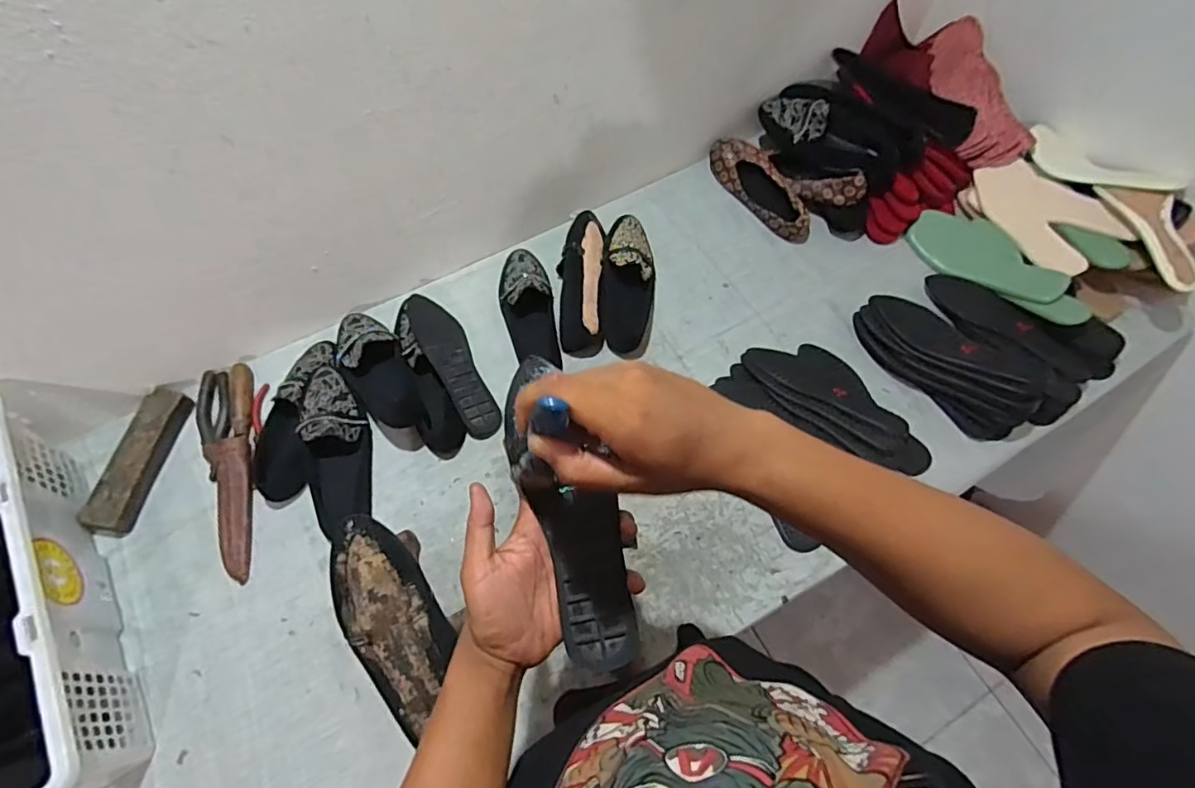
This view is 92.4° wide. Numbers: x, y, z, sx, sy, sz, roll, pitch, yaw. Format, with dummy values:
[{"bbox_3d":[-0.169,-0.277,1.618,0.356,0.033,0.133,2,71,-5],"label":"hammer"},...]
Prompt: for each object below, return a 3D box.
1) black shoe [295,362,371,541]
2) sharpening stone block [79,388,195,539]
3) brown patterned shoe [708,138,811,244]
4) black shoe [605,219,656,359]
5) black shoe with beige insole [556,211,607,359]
[{"bbox_3d":[-0.354,0.070,0.770,0.078,0.068,0.229,-12,65,-5],"label":"black shoe"},{"bbox_3d":[-0.625,0.088,0.779,0.057,0.028,0.199,7,64,4],"label":"sharpening stone block"},{"bbox_3d":[0.275,-0.357,0.982,0.074,0.046,0.242,-30,67,-13],"label":"brown patterned shoe"},{"bbox_3d":[0.047,-0.177,0.892,0.086,0.057,0.239,5,64,3],"label":"black shoe"},{"bbox_3d":[-0.026,-0.186,0.899,0.073,0.051,0.259,1,64,1],"label":"black shoe with beige insole"}]

